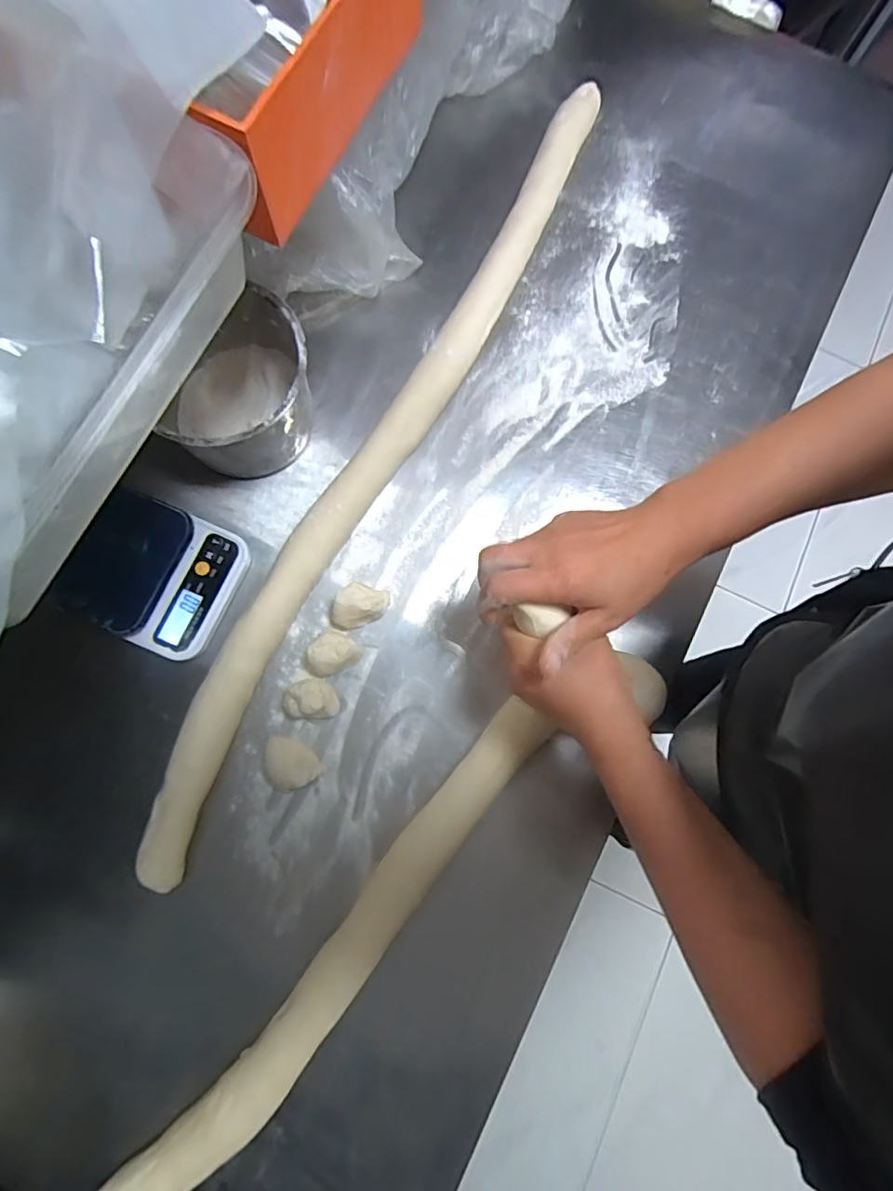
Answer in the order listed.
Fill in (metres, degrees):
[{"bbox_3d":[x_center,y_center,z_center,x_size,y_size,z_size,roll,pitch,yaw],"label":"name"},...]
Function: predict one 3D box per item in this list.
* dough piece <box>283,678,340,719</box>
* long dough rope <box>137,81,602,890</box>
[{"bbox_3d":[-0.129,0.097,0.498,0.050,0.041,0.039,1,80,-1],"label":"dough piece"},{"bbox_3d":[-0.057,-0.159,0.543,0.063,0.048,0.926,28,81,4],"label":"long dough rope"}]

